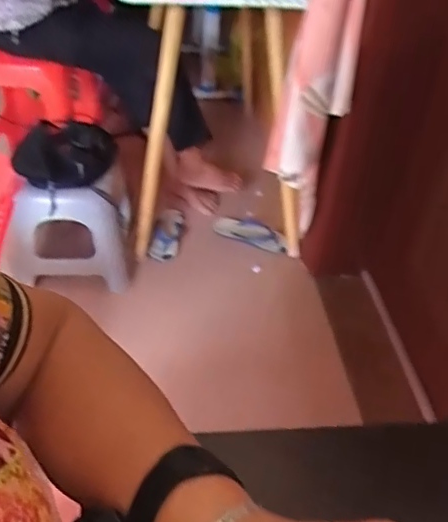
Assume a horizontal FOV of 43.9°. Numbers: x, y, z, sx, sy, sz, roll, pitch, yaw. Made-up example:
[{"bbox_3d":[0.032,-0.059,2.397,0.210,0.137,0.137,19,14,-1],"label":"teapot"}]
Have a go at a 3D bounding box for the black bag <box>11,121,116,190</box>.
[{"bbox_3d":[-0.397,-0.278,1.384,0.245,0.059,0.251,-9,45,-12],"label":"black bag"}]

